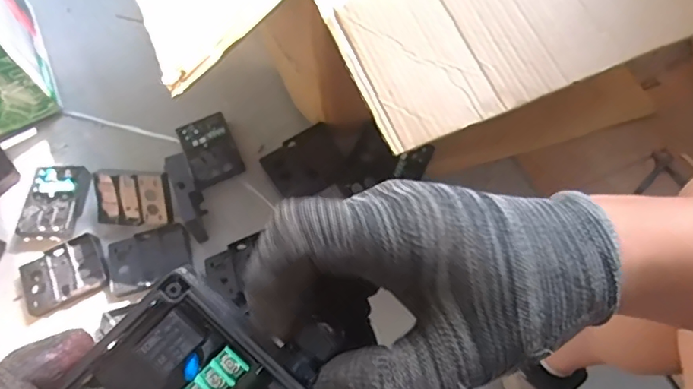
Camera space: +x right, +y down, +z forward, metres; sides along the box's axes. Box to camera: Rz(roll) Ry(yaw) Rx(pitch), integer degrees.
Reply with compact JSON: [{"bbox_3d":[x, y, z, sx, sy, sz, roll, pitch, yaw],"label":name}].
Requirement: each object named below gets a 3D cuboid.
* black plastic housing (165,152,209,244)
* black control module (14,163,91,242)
[{"bbox_3d":[-0.255,0.005,0.829,0.033,0.077,0.118,-16,65,-5],"label":"black plastic housing"},{"bbox_3d":[-0.490,0.013,0.861,0.096,0.028,0.130,5,65,4],"label":"black control module"}]

